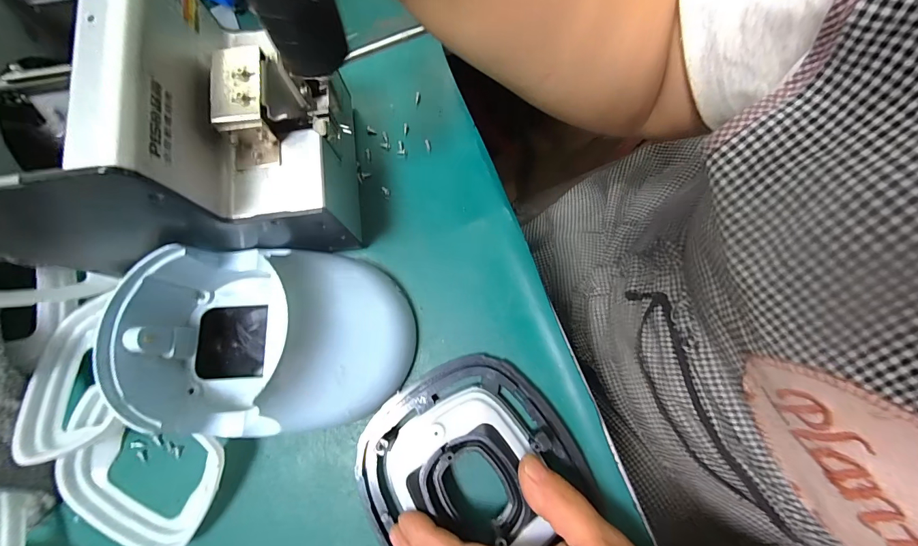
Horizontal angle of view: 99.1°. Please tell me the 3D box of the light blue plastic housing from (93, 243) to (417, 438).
[{"bbox_3d":[-0.112,0.043,0.242,0.162,0.072,0.118,0,78,3],"label":"light blue plastic housing"}]

